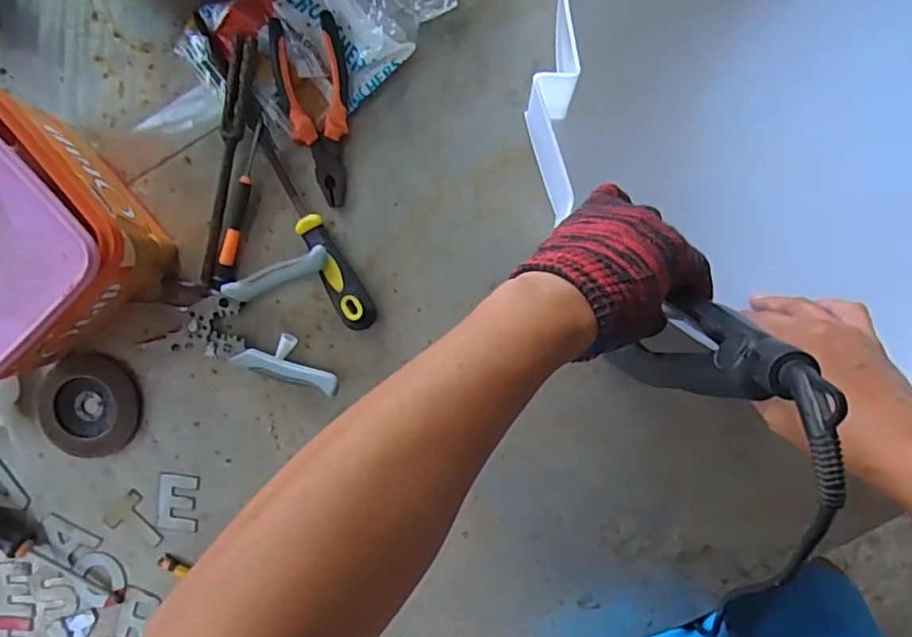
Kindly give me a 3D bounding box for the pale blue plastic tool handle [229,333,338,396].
[{"bbox_3d":[-0.148,0.036,0.542,0.098,0.026,0.039,14,94,3],"label":"pale blue plastic tool handle"}]

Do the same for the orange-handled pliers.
[{"bbox_3d":[-0.115,-0.178,0.524,0.060,0.022,0.153,-11,92,4],"label":"orange-handled pliers"}]

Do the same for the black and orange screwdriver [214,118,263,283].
[{"bbox_3d":[-0.189,-0.102,0.538,0.013,0.014,0.143,17,94,3],"label":"black and orange screwdriver"}]

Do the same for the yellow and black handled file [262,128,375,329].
[{"bbox_3d":[-0.123,-0.076,0.530,0.028,0.027,0.187,-28,91,5],"label":"yellow and black handled file"}]

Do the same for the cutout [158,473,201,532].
[{"bbox_3d":[-0.259,0.173,0.569,0.036,0.007,0.054,7,93,4],"label":"cutout"}]

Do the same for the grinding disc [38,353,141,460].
[{"bbox_3d":[-0.342,0.080,0.560,0.092,0.015,0.093,0,93,4],"label":"grinding disc"}]

